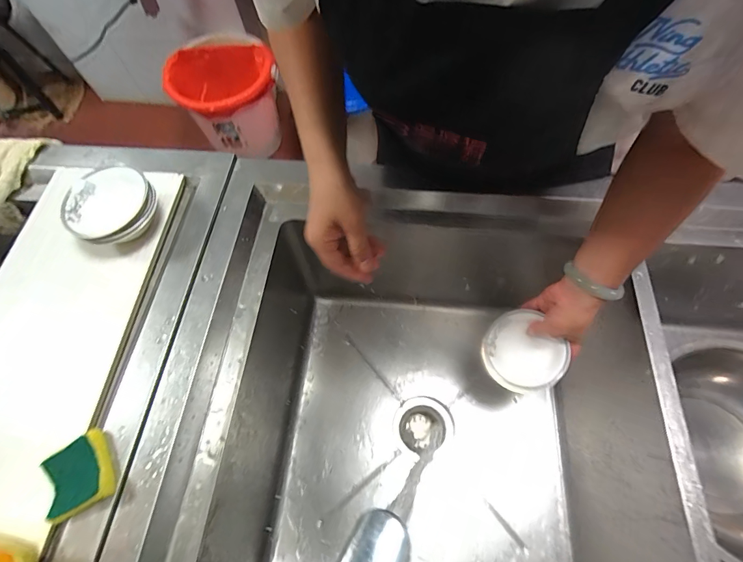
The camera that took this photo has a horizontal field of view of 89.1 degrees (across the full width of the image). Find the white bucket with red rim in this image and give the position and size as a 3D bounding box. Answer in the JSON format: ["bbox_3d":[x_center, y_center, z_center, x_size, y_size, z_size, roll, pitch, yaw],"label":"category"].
[{"bbox_3d":[-0.560,-0.717,1.537,0.325,0.359,0.395,40,73,19],"label":"white bucket with red rim"}]

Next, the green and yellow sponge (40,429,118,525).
[{"bbox_3d":[-0.309,0.204,0.399,0.065,0.020,0.067,-30,67,-10],"label":"green and yellow sponge"}]

